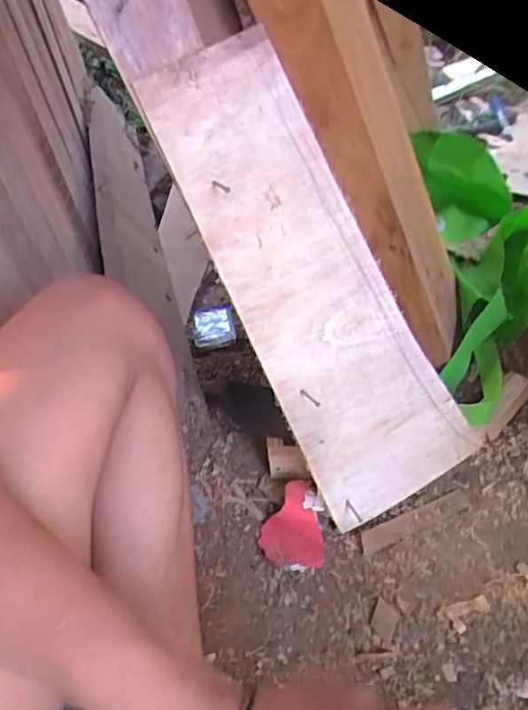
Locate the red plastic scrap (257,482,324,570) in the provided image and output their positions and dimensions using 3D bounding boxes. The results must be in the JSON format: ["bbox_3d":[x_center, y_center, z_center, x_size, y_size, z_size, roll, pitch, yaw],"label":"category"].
[{"bbox_3d":[0.026,0.188,0.620,0.064,0.009,0.091,-17,59,8],"label":"red plastic scrap"}]

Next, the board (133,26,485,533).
[{"bbox_3d":[0.051,-0.027,0.516,0.159,0.471,0.034,-34,31,-3],"label":"board"}]

